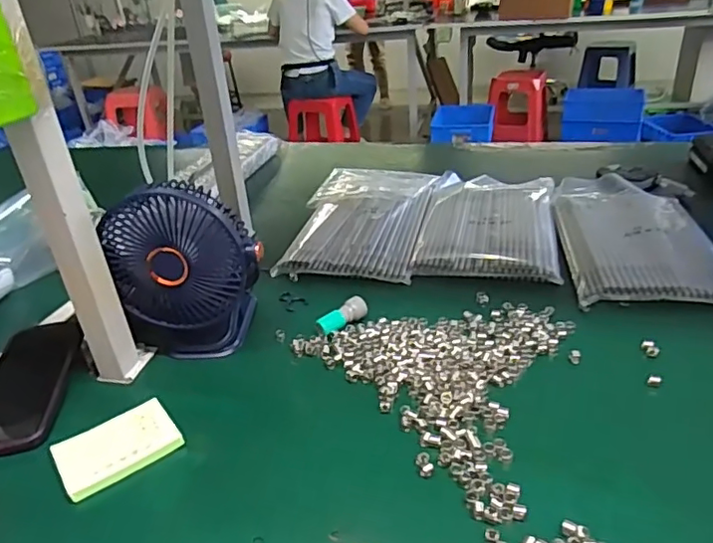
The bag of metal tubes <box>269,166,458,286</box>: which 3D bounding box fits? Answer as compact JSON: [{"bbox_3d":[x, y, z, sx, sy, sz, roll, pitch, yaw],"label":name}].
[{"bbox_3d":[0.009,-0.086,0.869,0.213,0.026,0.333,5,31,20],"label":"bag of metal tubes"}]

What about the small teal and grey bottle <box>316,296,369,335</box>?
[{"bbox_3d":[-0.015,0.050,0.643,0.060,0.019,0.024,-26,34,-30],"label":"small teal and grey bottle"}]

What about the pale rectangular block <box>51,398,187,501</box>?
[{"bbox_3d":[-0.207,0.153,0.503,0.096,0.016,0.066,-26,34,-30],"label":"pale rectangular block"}]

